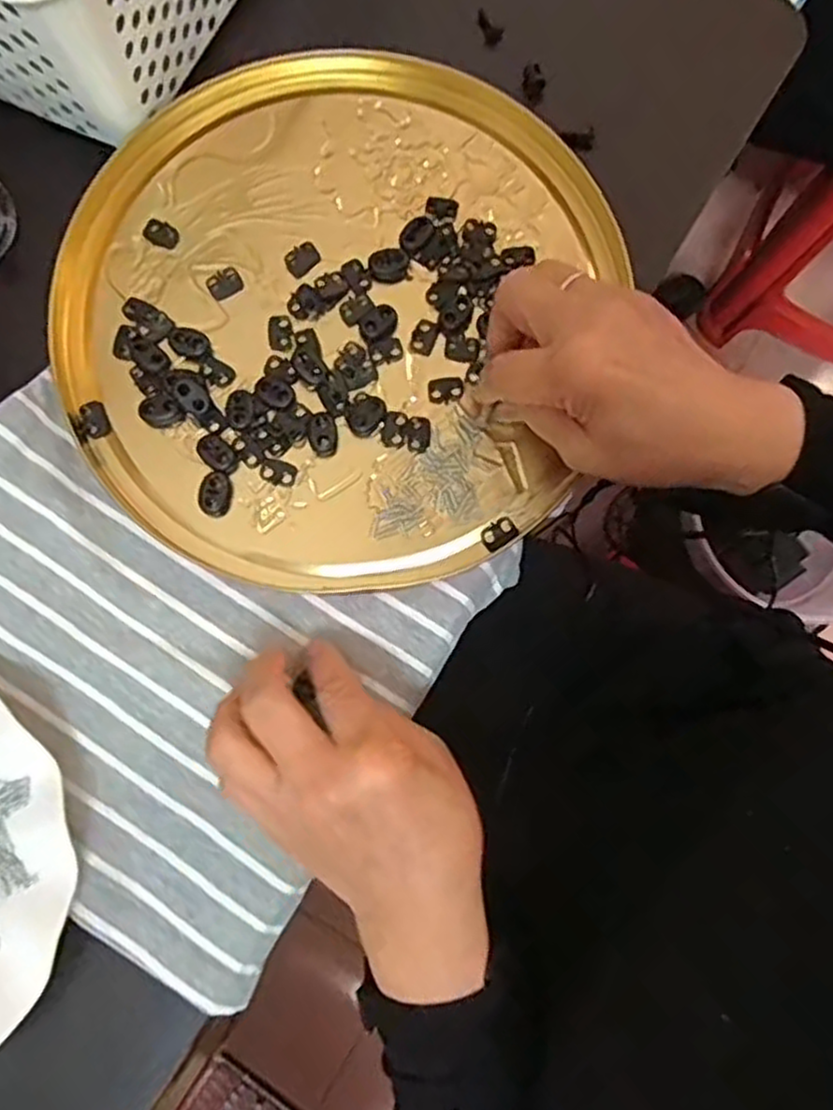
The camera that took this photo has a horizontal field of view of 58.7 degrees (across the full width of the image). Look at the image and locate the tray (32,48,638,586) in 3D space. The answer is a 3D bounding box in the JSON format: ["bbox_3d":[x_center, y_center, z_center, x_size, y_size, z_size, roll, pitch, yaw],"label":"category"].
[{"bbox_3d":[-0.049,-0.134,0.391,0.276,0.013,0.281,0,79,-1],"label":"tray"}]

